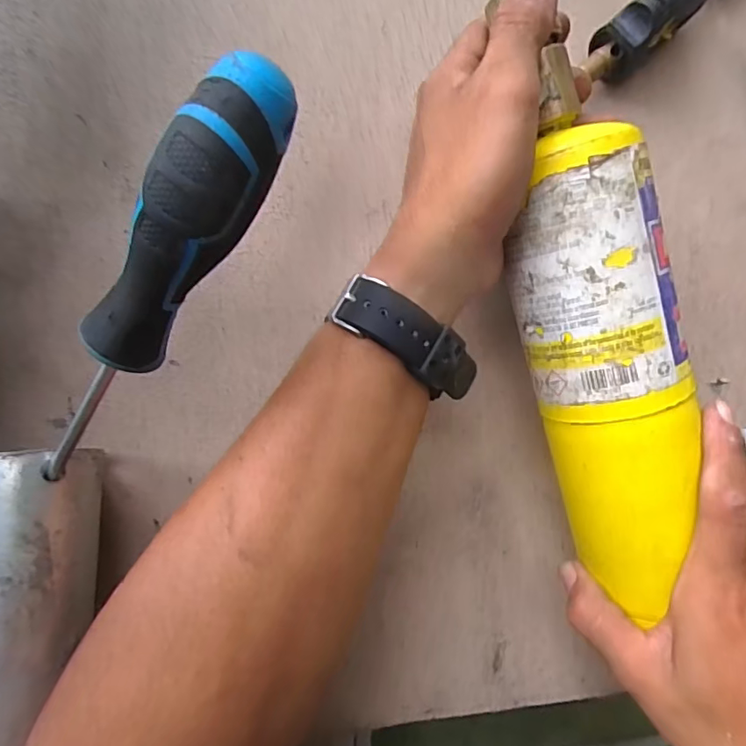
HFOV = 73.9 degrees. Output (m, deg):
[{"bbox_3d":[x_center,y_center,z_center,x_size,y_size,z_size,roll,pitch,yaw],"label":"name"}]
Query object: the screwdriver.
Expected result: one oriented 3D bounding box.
[{"bbox_3d":[-0.080,-0.024,0.172,0.171,0.024,0.027,-49,-21,23],"label":"screwdriver"}]

